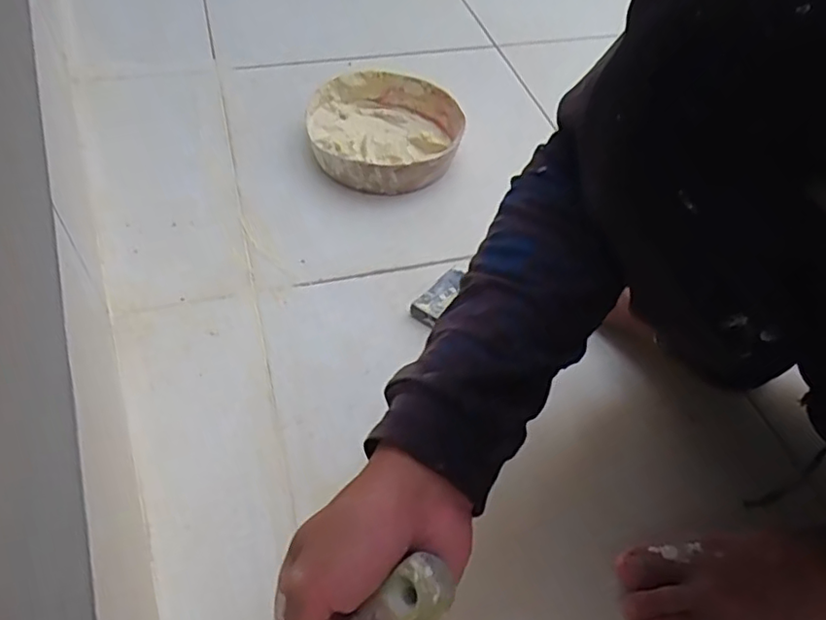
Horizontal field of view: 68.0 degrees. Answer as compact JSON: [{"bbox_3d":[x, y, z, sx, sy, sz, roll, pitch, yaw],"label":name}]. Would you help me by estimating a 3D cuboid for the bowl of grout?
[{"bbox_3d":[-0.032,-0.207,0.719,0.168,0.050,0.187,-8,52,-12],"label":"bowl of grout"}]

